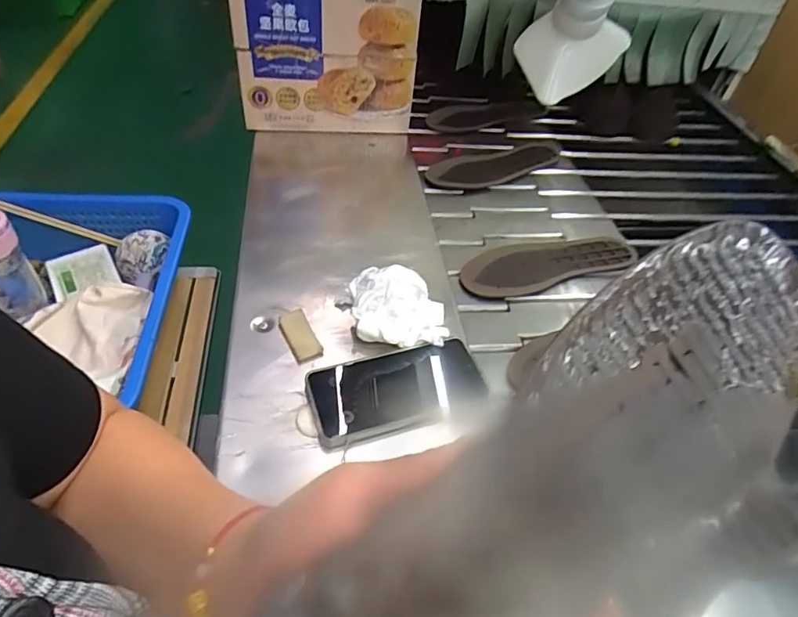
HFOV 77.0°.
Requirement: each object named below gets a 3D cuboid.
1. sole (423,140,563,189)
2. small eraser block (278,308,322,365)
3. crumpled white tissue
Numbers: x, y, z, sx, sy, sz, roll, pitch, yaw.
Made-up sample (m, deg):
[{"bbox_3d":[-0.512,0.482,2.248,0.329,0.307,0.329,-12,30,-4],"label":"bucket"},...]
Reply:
[{"bbox_3d":[0.180,-0.260,0.890,0.307,0.015,0.108,-23,53,-27],"label":"sole"},{"bbox_3d":[-0.102,0.028,0.515,0.029,0.008,0.062,-19,51,-24],"label":"small eraser block"},{"bbox_3d":[-0.001,-0.005,0.542,0.101,0.042,0.107,2,46,-6],"label":"crumpled white tissue"}]

